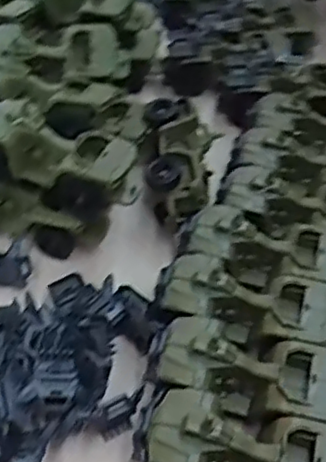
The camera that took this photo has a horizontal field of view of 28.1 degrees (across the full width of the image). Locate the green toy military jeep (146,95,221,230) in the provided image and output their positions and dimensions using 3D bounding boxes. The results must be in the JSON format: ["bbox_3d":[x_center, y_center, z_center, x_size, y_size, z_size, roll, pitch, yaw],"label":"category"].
[{"bbox_3d":[0.022,-0.083,0.818,0.089,0.065,0.182,1,48,-3],"label":"green toy military jeep"}]

